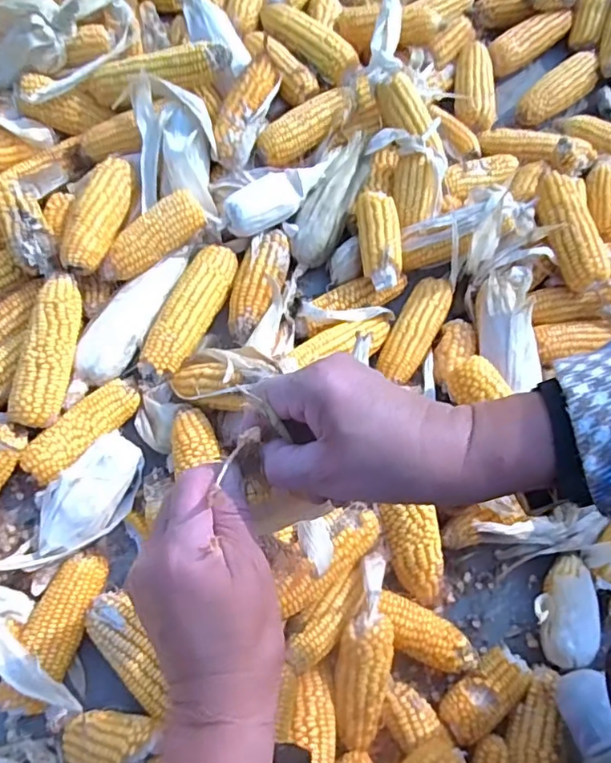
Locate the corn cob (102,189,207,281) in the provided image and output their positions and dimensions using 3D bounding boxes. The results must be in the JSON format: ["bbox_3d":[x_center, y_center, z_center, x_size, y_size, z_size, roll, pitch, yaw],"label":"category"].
[{"bbox_3d":[-0.169,-0.156,0.638,0.131,0.046,0.046,-36,75,-14],"label":"corn cob"}]

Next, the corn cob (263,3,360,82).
[{"bbox_3d":[-0.004,-0.441,0.743,0.055,0.037,0.167,-42,76,-16],"label":"corn cob"}]

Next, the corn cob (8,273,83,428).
[{"bbox_3d":[-0.259,-0.030,0.587,0.049,0.045,0.157,10,69,1],"label":"corn cob"}]

